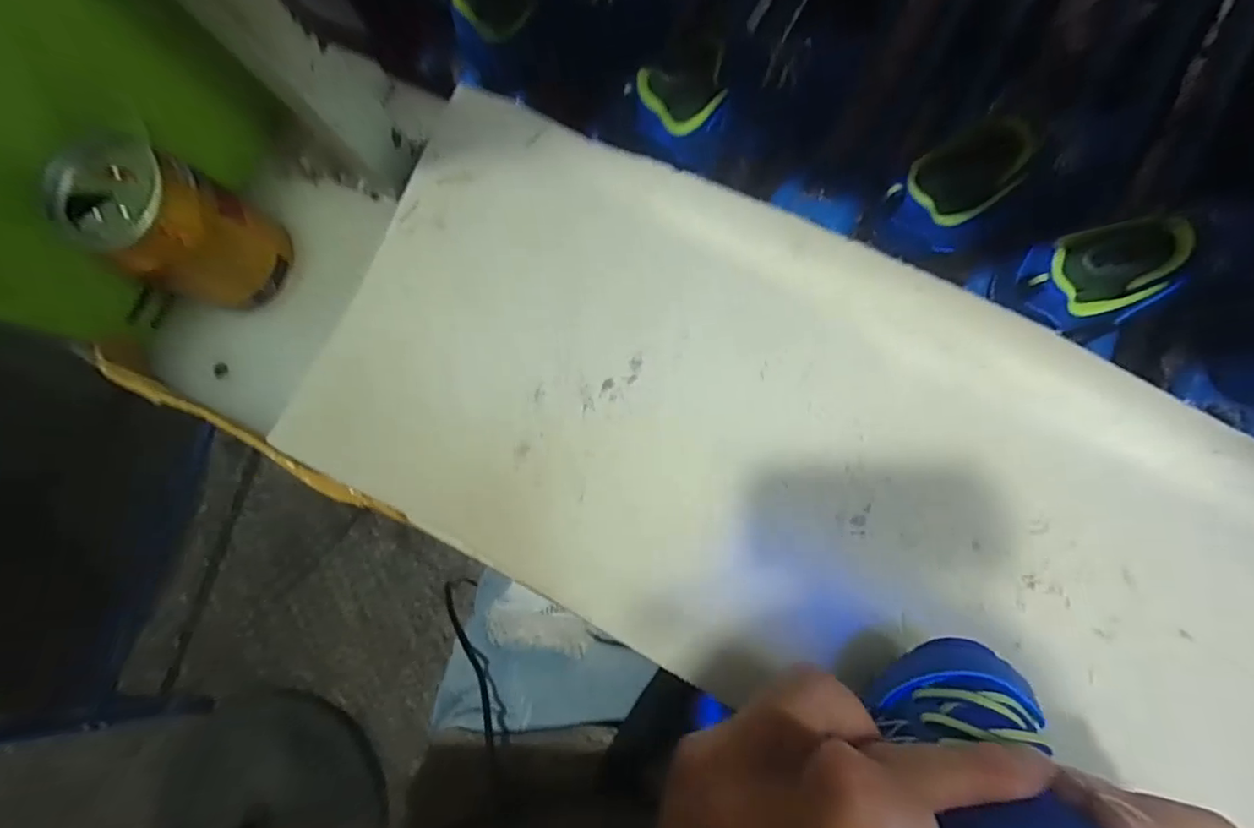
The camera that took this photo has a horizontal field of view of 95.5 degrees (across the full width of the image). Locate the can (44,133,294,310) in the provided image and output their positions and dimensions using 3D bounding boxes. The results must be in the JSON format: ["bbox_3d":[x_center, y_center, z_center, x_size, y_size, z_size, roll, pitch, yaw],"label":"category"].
[{"bbox_3d":[-0.236,-0.096,0.299,0.058,0.081,0.058,0,86,5],"label":"can"}]

